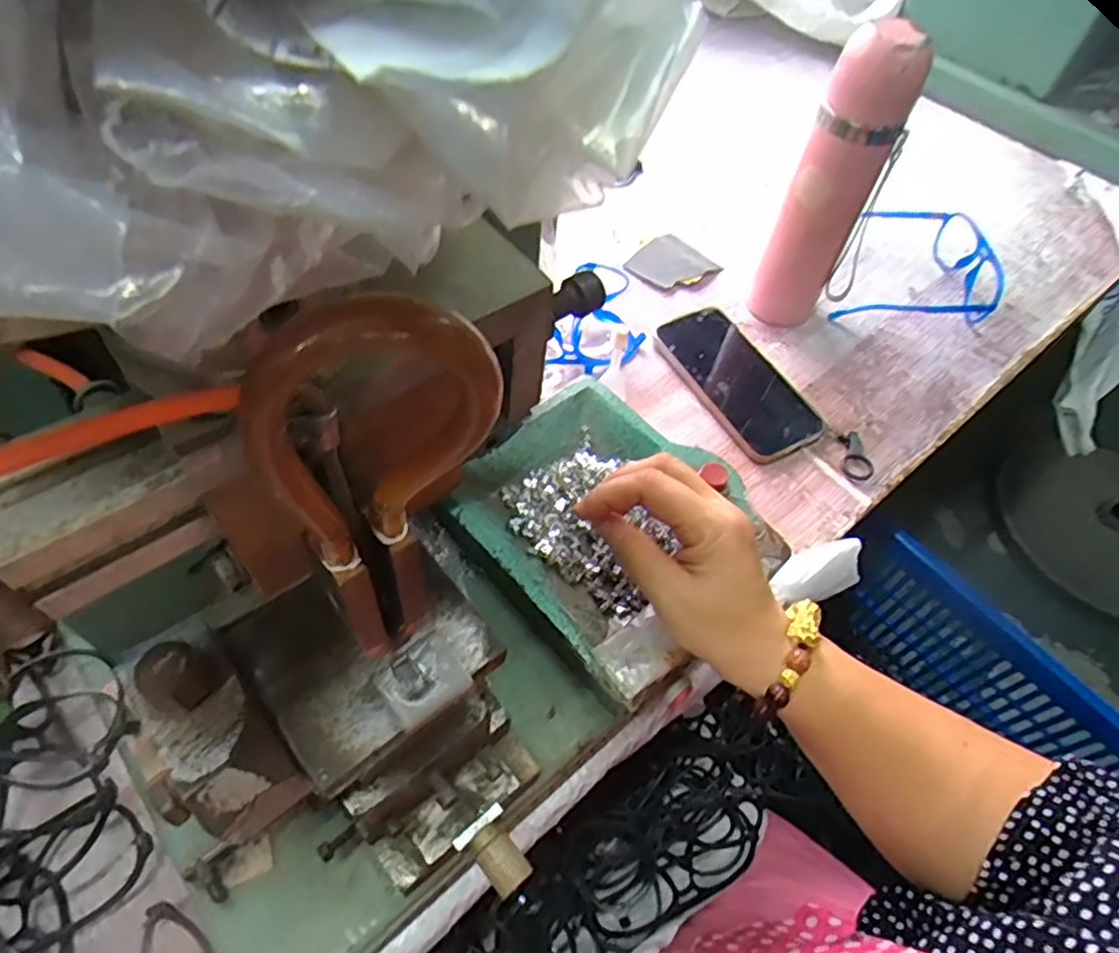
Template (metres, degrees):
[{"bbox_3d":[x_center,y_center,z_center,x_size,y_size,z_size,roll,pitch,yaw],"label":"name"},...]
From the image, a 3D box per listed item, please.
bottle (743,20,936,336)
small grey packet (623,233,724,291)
[{"bbox_3d":[0.217,-0.231,0.543,0.060,0.241,0.056,26,57,13],"label":"bottle"},{"bbox_3d":[0.108,-0.210,0.666,0.076,0.007,0.065,-34,64,-25],"label":"small grey packet"}]

